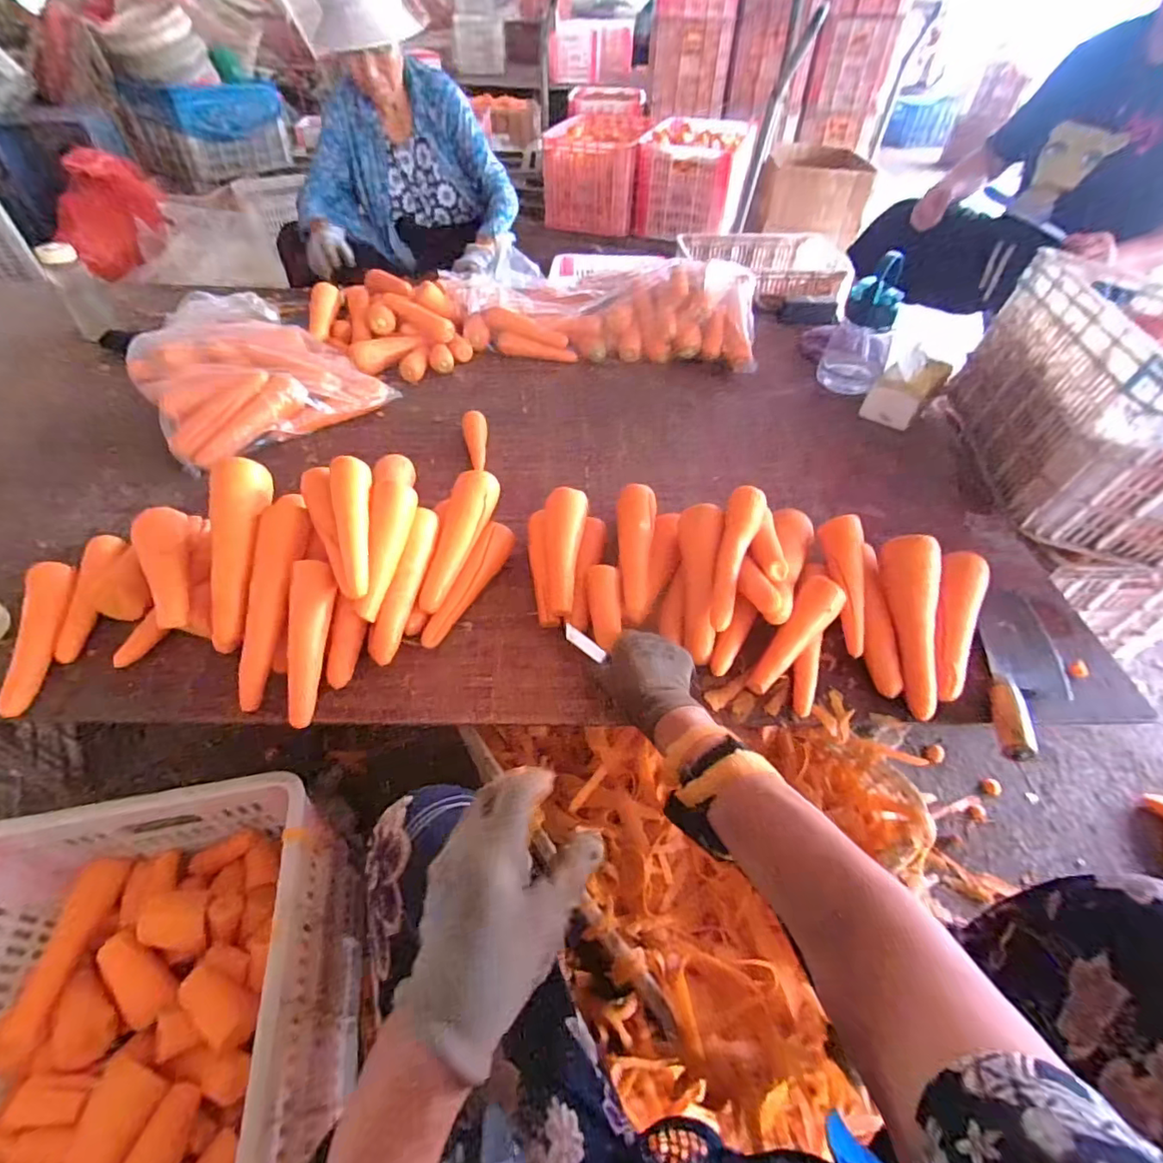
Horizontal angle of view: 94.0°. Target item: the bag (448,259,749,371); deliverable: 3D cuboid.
[{"bbox_3d":[0.040,-0.597,1.155,0.639,0.122,0.285,6,49,3],"label":"bag"}]

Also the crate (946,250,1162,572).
[{"bbox_3d":[0.903,-0.297,0.891,0.371,0.270,0.539,10,49,7],"label":"crate"}]

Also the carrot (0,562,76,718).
[{"bbox_3d":[-0.613,0.060,0.612,0.044,0.049,0.191,-10,50,-11],"label":"carrot"}]

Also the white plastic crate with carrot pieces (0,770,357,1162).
[{"bbox_3d":[-0.441,0.471,0.489,0.354,0.147,0.522,-8,50,-8],"label":"white plastic crate with carrot pieces"}]

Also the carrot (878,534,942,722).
[{"bbox_3d":[0.388,0.049,0.628,0.054,0.044,0.212,5,74,2],"label":"carrot"}]

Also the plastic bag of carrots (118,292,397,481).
[{"bbox_3d":[-0.605,-0.388,0.964,0.346,0.092,0.418,-36,59,-29],"label":"plastic bag of carrots"}]

